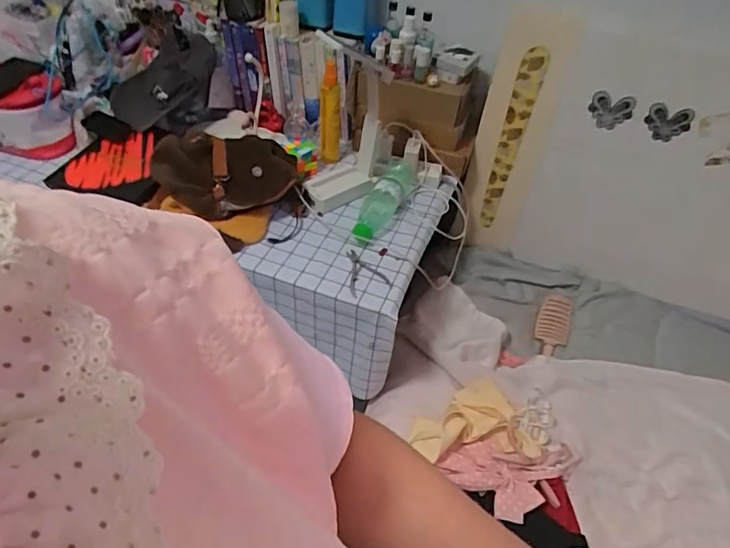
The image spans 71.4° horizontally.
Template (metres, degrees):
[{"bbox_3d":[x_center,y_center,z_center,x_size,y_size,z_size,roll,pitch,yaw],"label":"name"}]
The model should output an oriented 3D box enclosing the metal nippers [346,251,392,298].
[{"bbox_3d":[-0.005,-0.005,0.901,0.071,0.017,0.097,-15,50,-18],"label":"metal nippers"}]

